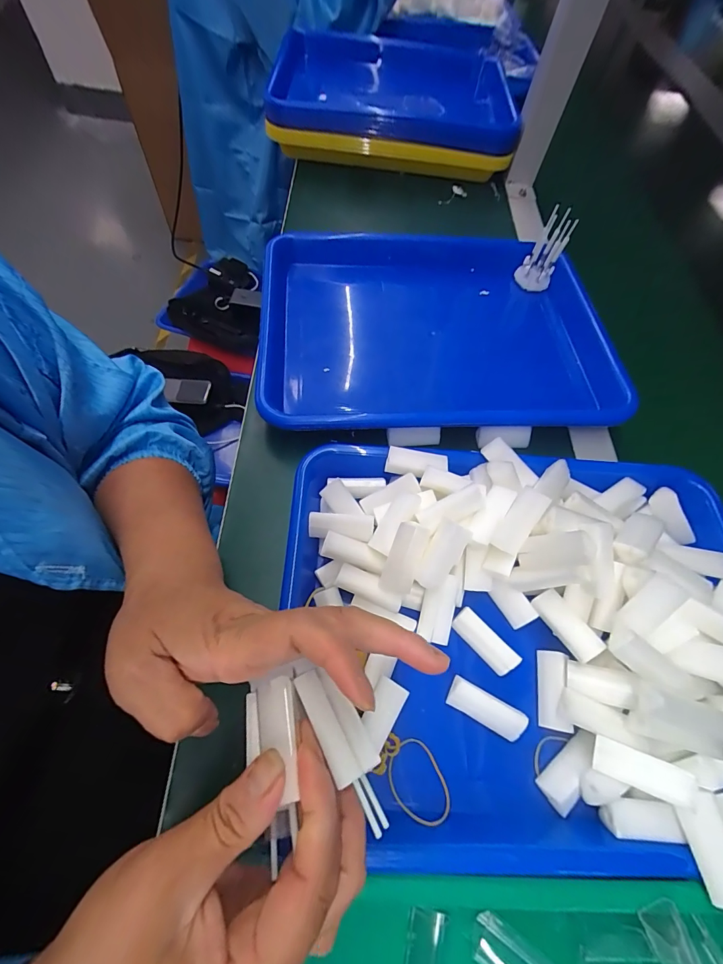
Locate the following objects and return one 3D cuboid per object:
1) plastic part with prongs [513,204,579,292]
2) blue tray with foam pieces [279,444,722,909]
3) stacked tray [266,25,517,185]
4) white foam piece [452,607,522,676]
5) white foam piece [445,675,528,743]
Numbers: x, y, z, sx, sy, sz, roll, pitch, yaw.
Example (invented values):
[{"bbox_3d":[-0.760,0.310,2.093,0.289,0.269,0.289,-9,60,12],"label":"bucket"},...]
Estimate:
[{"bbox_3d":[0.199,-0.251,0.415,0.036,0.078,0.029,26,64,9],"label":"plastic part with prongs"},{"bbox_3d":[0.110,0.089,0.249,0.327,0.058,0.248,5,63,-1],"label":"blue tray with foam pieces"},{"bbox_3d":[0.044,-0.562,0.566,0.329,0.078,0.298,4,63,-2],"label":"stacked tray"},{"bbox_3d":[0.083,0.107,0.260,0.014,0.015,0.046,-39,72,-21],"label":"white foam piece"},{"bbox_3d":[0.078,0.143,0.243,0.048,0.013,0.017,26,64,9],"label":"white foam piece"}]

